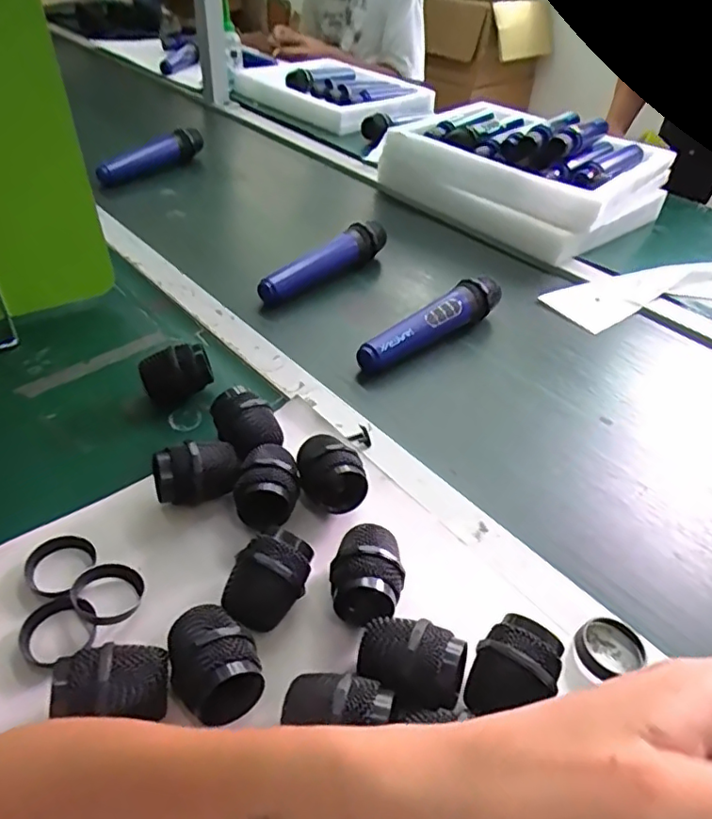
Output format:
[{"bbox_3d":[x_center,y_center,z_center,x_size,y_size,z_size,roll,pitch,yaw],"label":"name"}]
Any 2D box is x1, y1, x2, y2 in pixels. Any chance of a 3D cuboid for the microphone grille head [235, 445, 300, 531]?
[{"bbox_3d":[-0.066,0.059,0.434,0.046,0.047,0.070,2,42,0],"label":"microphone grille head"}]

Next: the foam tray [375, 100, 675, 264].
[{"bbox_3d":[0.265,-0.375,0.909,0.360,0.136,0.314,34,50,29],"label":"foam tray"}]

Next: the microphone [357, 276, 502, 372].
[{"bbox_3d":[0.088,-0.088,0.632,0.207,0.050,0.042,-30,52,-33],"label":"microphone"}]

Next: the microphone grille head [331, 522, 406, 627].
[{"bbox_3d":[0.008,0.110,0.384,0.047,0.043,0.067,9,42,7],"label":"microphone grille head"}]

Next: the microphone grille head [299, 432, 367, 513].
[{"bbox_3d":[-0.021,0.048,0.452,0.047,0.047,0.062,-9,43,-13],"label":"microphone grille head"}]

